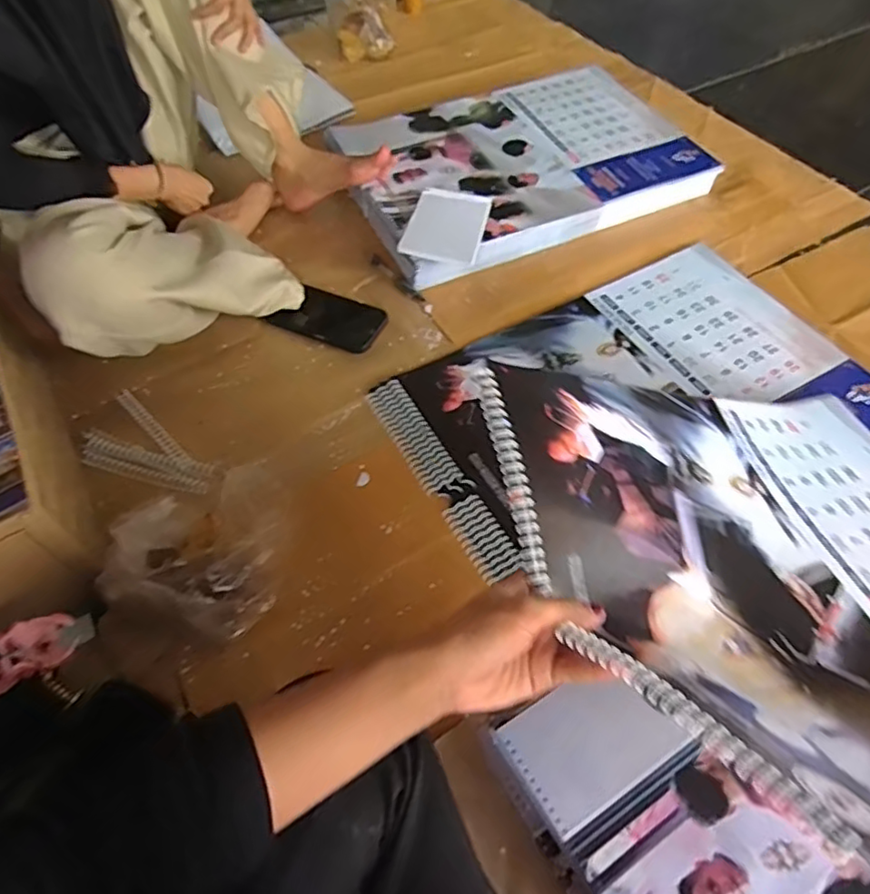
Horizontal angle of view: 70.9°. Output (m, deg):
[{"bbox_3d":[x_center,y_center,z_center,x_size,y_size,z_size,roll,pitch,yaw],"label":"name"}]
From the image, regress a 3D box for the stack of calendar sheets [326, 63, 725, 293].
[{"bbox_3d":[0.138,-0.470,1.017,0.549,0.064,0.410,-20,56,-12],"label":"stack of calendar sheets"}]

